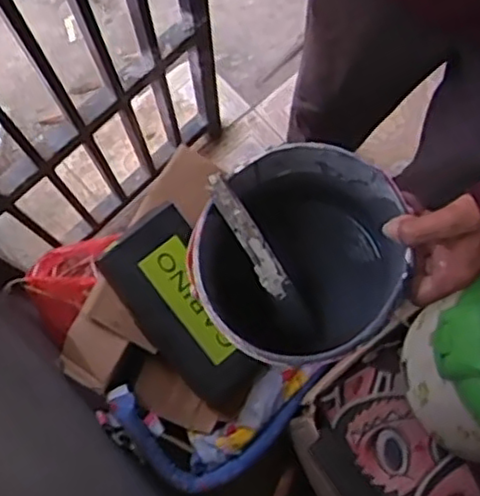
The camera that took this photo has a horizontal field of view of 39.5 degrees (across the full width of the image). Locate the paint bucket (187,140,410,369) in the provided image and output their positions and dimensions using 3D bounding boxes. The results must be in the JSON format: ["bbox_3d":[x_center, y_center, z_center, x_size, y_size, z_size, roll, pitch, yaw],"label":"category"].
[{"bbox_3d":[0.050,0.017,0.615,0.179,0.170,0.163,0,76,1],"label":"paint bucket"}]

